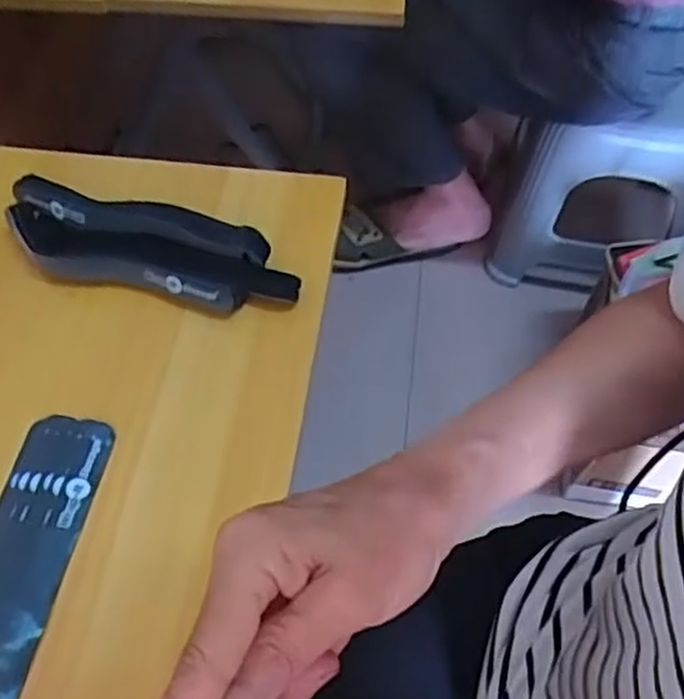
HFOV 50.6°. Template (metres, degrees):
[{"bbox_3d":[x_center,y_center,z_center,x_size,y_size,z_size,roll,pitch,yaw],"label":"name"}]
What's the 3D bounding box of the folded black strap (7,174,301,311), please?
[{"bbox_3d":[-0.137,-0.071,0.507,0.212,0.024,0.062,14,58,8],"label":"folded black strap"}]

